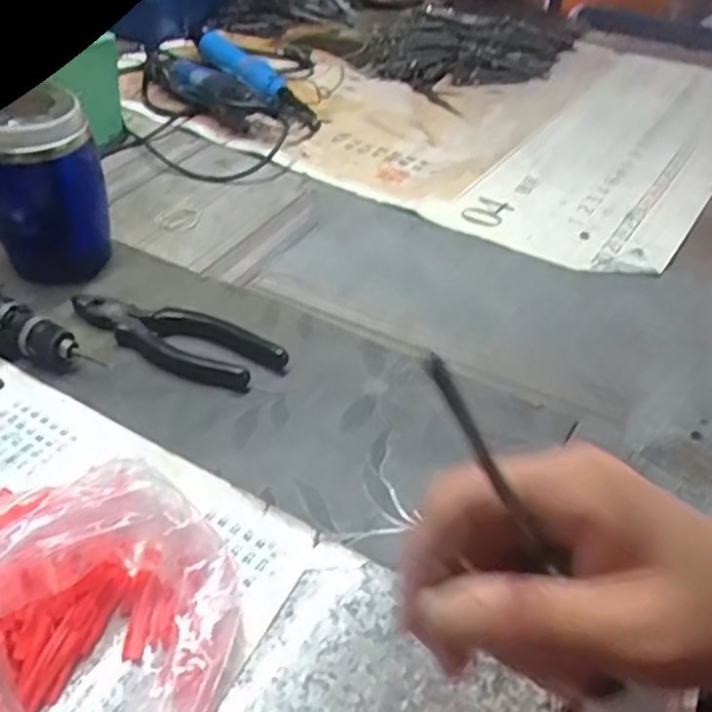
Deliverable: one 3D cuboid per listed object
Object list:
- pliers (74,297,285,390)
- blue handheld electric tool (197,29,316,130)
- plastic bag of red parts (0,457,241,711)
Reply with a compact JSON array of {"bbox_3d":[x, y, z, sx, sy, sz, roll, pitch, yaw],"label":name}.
[{"bbox_3d":[-0.130,-0.015,0.517,0.166,0.015,0.048,22,44,21],"label":"pliers"},{"bbox_3d":[-0.121,-0.330,0.853,0.035,0.040,0.236,-22,46,-26],"label":"blue handheld electric tool"},{"bbox_3d":[-0.136,0.123,0.319,0.170,0.066,0.153,-30,51,-32],"label":"plastic bag of red parts"}]

